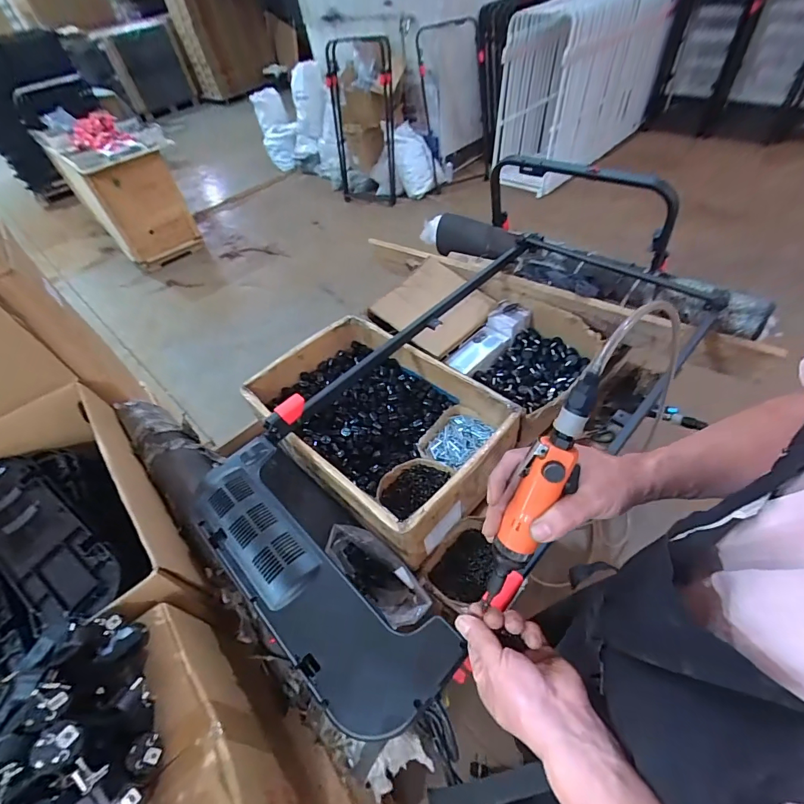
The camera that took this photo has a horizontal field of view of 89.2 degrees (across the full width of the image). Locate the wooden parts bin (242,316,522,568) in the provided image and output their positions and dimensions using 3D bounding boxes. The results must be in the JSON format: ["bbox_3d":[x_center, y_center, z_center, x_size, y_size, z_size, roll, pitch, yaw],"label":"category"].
[{"bbox_3d":[-0.059,0.036,0.888,0.528,0.148,0.347,33,61,31],"label":"wooden parts bin"}]

